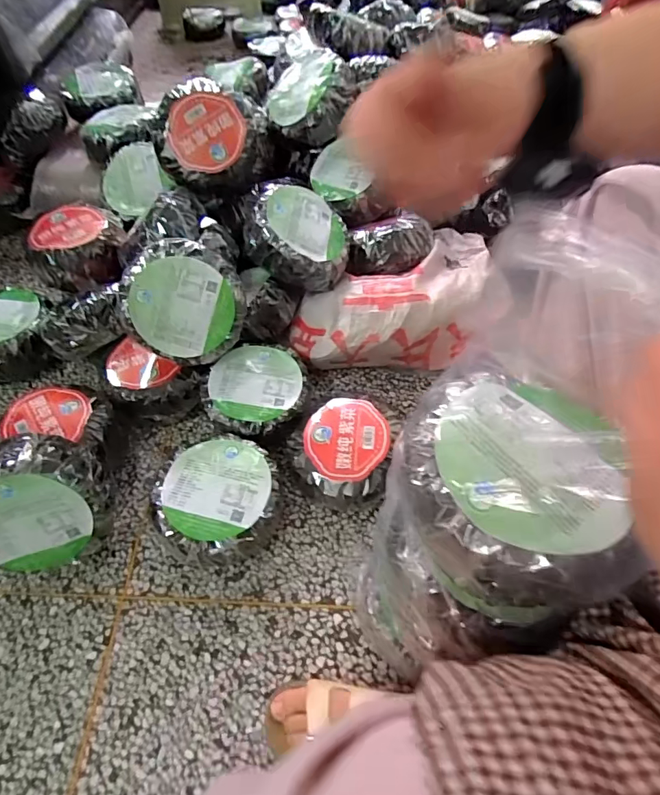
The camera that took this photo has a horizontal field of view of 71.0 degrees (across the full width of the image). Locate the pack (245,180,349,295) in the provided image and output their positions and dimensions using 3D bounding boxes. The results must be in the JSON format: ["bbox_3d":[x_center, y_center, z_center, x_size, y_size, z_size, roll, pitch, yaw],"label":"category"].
[{"bbox_3d":[-0.056,-0.298,0.838,0.186,0.066,0.212,-16,83,-34],"label":"pack"}]

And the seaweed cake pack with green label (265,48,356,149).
[{"bbox_3d":[-0.046,-0.611,0.945,0.174,0.070,0.169,31,99,24],"label":"seaweed cake pack with green label"}]

